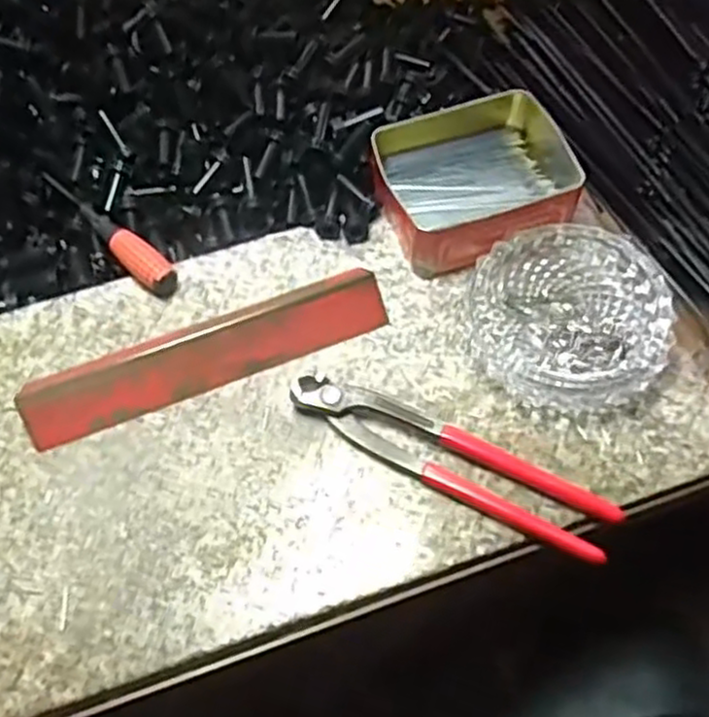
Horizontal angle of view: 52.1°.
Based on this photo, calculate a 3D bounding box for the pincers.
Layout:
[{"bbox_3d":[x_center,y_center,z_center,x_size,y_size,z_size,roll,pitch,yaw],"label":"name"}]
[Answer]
[{"bbox_3d":[0.053,0.056,0.419,0.193,0.022,0.040,25,65,15],"label":"pincers"}]

